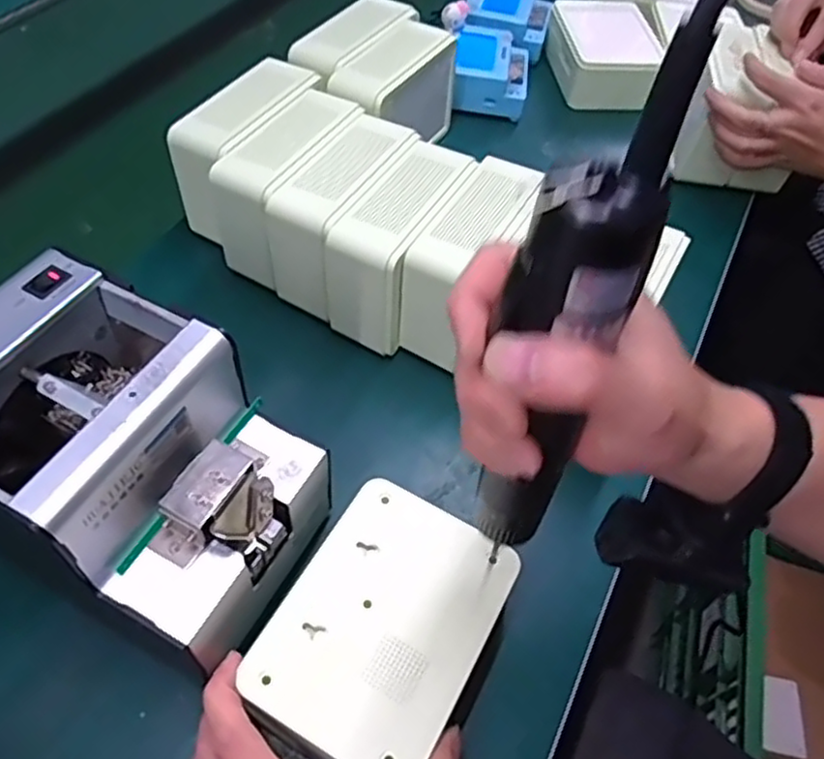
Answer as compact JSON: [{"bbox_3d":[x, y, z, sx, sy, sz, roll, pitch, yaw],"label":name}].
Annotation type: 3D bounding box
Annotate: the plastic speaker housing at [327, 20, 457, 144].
[{"bbox_3d":[-0.017,-0.256,0.643,0.059,0.102,0.147,27,56,15],"label":"plastic speaker housing"}]

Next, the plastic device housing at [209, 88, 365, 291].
[{"bbox_3d":[-0.099,-0.156,0.555,0.054,0.093,0.150,26,56,14],"label":"plastic device housing"}]

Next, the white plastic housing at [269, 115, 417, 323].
[{"bbox_3d":[-0.053,-0.129,0.546,0.059,0.101,0.139,25,55,14],"label":"white plastic housing"}]

